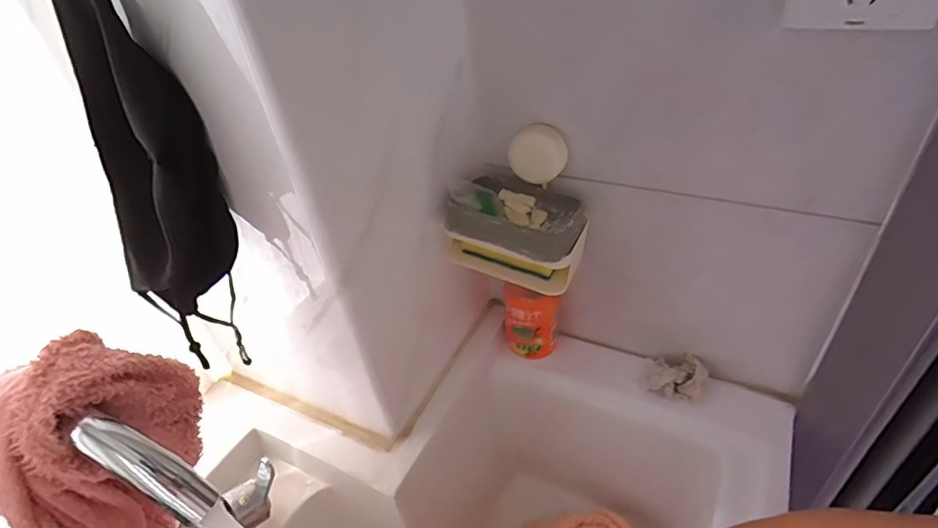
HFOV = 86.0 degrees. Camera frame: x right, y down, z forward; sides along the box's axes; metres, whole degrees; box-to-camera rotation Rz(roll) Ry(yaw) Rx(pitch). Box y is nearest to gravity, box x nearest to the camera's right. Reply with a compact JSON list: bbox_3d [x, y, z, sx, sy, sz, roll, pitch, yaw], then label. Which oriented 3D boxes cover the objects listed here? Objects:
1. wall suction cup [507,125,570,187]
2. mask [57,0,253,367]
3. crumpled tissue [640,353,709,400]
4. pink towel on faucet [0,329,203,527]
[{"bbox_3d":[0.067,-0.106,0.491,0.055,0.054,0.016,26,44,-7],"label":"wall suction cup"},{"bbox_3d":[-0.217,-0.063,0.341,0.063,0.312,0.086,25,49,33],"label":"mask"},{"bbox_3d":[0.226,0.121,0.555,0.069,0.036,0.052,3,40,13],"label":"crumpled tissue"},{"bbox_3d":[-0.216,0.125,0.304,0.061,0.170,0.114,9,42,19],"label":"pink towel on faucet"}]

